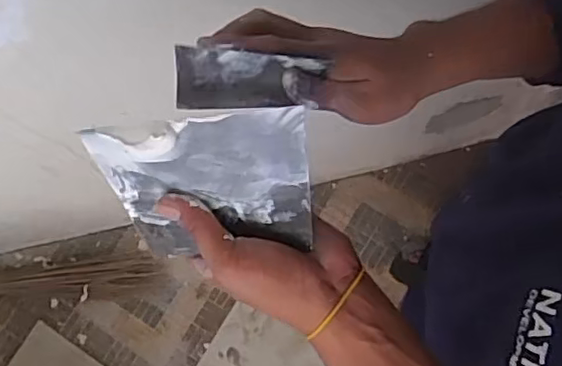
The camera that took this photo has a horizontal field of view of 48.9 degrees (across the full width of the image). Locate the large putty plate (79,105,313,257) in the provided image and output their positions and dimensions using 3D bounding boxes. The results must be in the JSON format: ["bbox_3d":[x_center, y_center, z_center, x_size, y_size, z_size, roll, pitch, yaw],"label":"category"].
[{"bbox_3d":[-0.045,0.002,0.377,0.140,0.095,0.010,-8,29,23],"label":"large putty plate"}]

